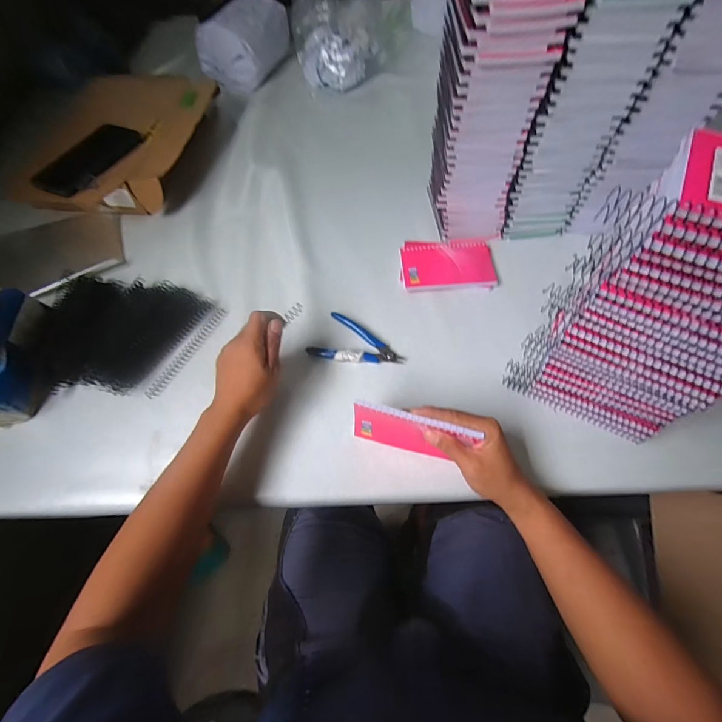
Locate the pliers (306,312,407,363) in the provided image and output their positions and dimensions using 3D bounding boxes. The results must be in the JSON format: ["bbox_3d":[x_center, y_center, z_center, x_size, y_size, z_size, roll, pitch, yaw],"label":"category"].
[{"bbox_3d":[-0.005,-0.013,0.473,0.116,0.014,0.072,29,70,16],"label":"pliers"}]

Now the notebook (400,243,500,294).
[{"bbox_3d":[0.129,-0.141,0.530,0.134,0.009,0.079,-4,64,2],"label":"notebook"}]

